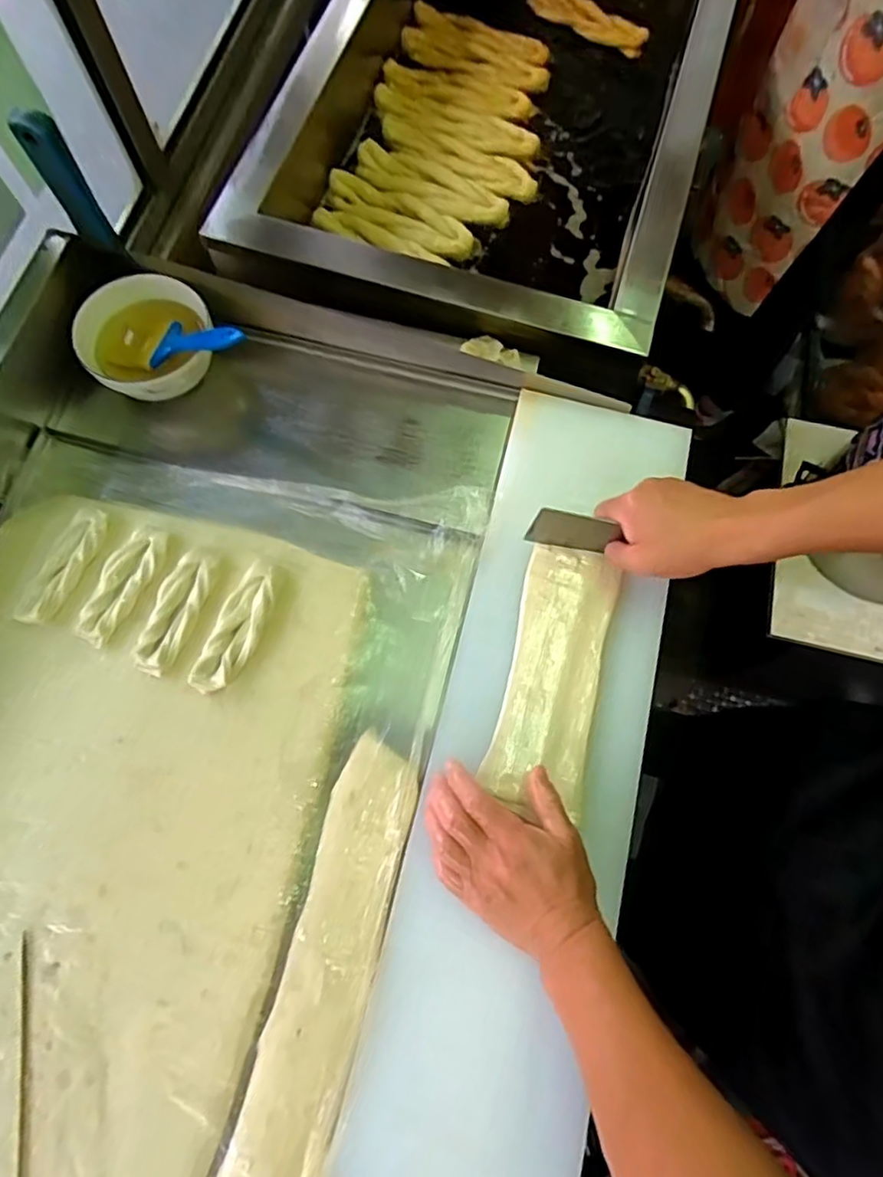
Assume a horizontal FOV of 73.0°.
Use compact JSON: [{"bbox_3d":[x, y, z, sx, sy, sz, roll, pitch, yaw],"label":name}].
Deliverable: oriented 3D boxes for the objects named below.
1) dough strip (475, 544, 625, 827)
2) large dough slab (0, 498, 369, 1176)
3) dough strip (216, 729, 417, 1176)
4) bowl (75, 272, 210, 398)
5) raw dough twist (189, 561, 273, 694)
[{"bbox_3d":[0.102,0.074,0.537,0.085,0.013,0.230,14,74,3],"label":"dough strip"},{"bbox_3d":[-0.329,0.283,0.470,0.377,0.028,0.755,15,73,3],"label":"large dough slab"},{"bbox_3d":[-0.093,0.314,0.480,0.074,0.013,0.375,15,73,4],"label":"dough strip"},{"bbox_3d":[-0.297,-0.250,0.598,0.123,0.045,0.114,0,72,0],"label":"bowl"},{"bbox_3d":[-0.184,0.035,0.543,0.039,0.018,0.124,17,73,4],"label":"raw dough twist"}]

